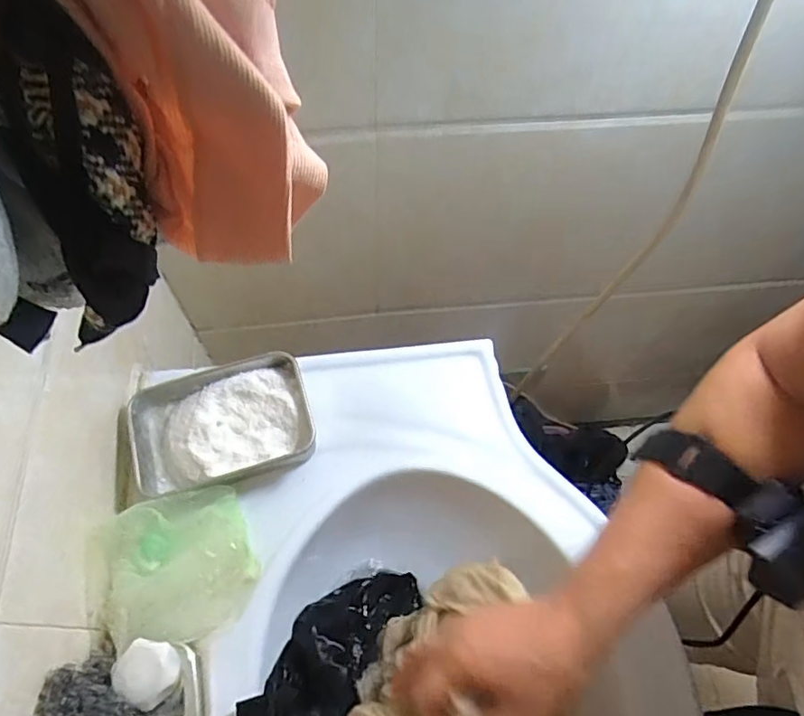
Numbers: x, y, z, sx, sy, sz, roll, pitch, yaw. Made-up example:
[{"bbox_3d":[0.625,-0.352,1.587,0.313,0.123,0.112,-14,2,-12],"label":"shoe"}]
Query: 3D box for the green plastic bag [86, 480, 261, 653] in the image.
[{"bbox_3d":[-0.176,0.161,0.437,0.111,0.040,0.106,-11,64,-8],"label":"green plastic bag"}]

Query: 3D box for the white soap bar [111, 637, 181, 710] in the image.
[{"bbox_3d":[-0.174,0.212,0.382,0.039,0.014,0.037,1,63,-2],"label":"white soap bar"}]

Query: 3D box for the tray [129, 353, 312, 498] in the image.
[{"bbox_3d":[-0.155,0.061,0.488,0.146,0.035,0.103,-16,65,-11],"label":"tray"}]

